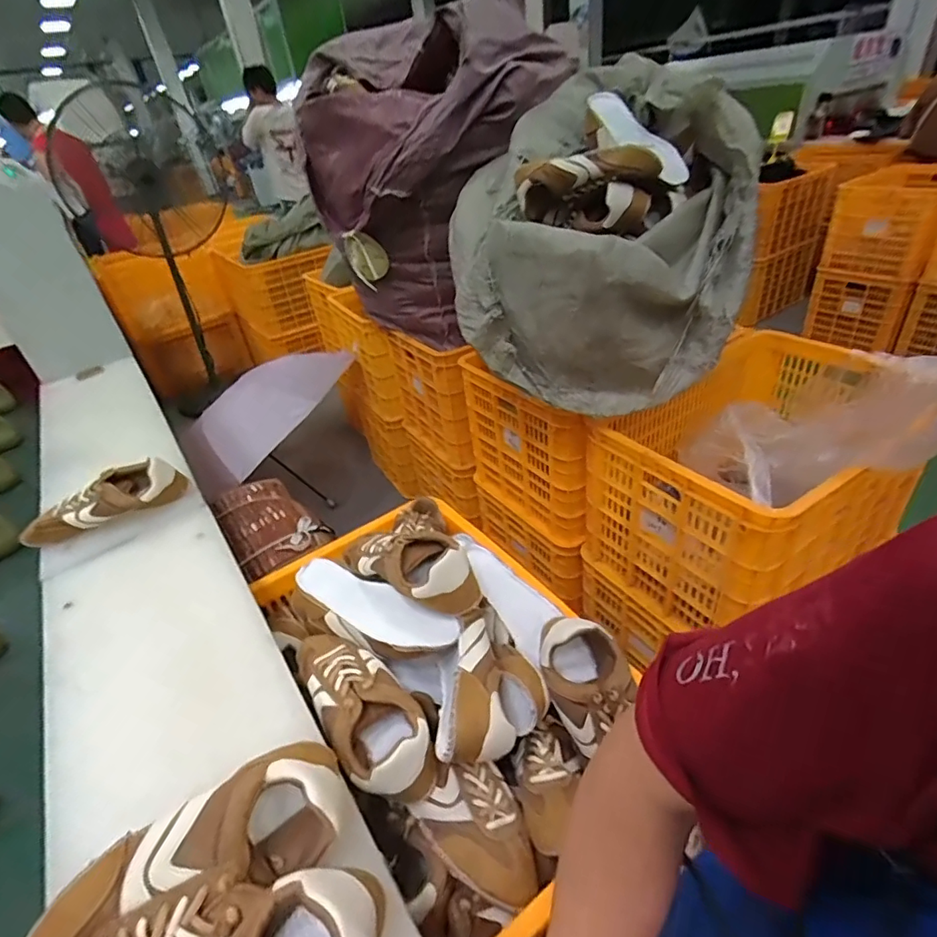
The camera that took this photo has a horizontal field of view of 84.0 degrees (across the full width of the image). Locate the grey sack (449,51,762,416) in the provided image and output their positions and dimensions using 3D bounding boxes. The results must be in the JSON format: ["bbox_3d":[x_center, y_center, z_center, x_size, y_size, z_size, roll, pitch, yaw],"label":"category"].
[{"bbox_3d":[0.218,-0.411,0.938,0.472,0.448,0.424,-7,36,-1],"label":"grey sack"}]

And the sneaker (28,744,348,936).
[{"bbox_3d":[-0.206,0.309,0.393,0.231,0.074,0.089,-22,39,-20],"label":"sneaker"}]

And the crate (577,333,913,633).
[{"bbox_3d":[0.592,0.016,1.090,0.630,0.371,0.447,-28,41,-27],"label":"crate"}]

